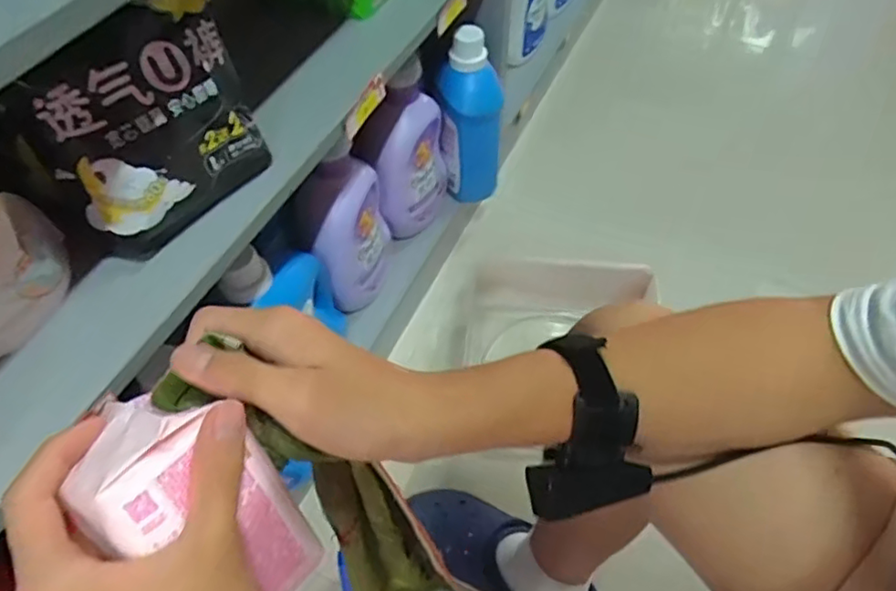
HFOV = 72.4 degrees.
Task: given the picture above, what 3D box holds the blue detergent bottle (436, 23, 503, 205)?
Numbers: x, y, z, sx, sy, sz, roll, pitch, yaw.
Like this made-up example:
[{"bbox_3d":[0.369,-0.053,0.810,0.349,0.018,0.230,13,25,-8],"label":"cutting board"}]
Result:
[{"bbox_3d":[0.039,-0.299,1.064,0.100,0.300,0.078,8,54,6],"label":"blue detergent bottle"}]

